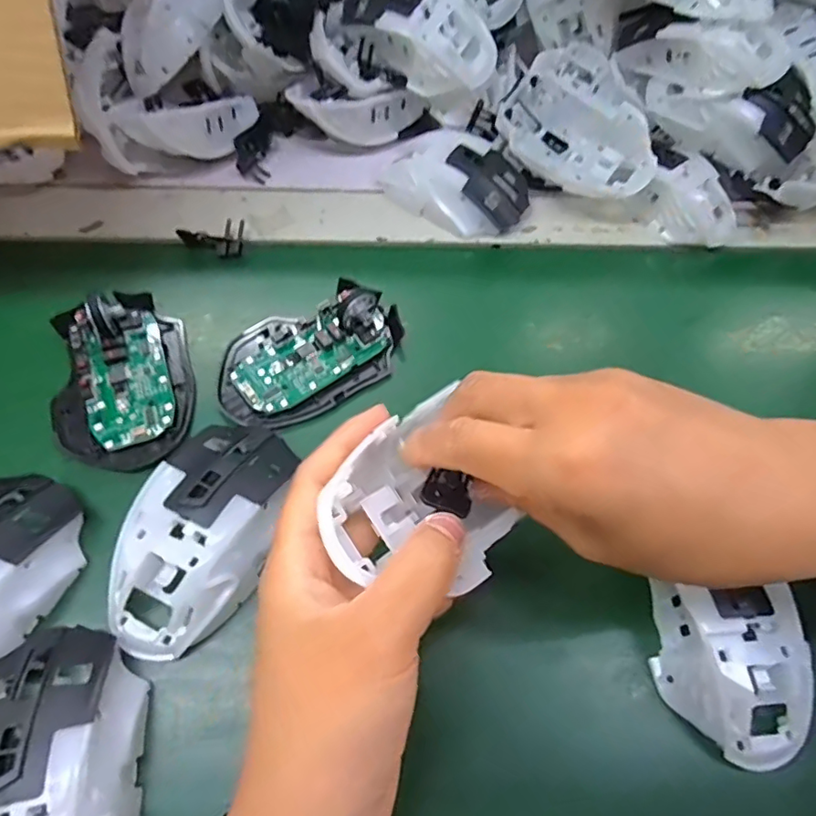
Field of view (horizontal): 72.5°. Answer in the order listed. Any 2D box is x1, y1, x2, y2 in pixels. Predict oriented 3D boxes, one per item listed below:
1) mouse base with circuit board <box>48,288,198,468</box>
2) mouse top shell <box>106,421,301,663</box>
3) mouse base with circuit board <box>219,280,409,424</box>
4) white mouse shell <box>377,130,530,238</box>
[{"bbox_3d":[-0.162,-0.022,0.308,0.073,0.025,0.110,-19,64,-7],"label":"mouse base with circuit board"},{"bbox_3d":[-0.094,0.056,0.261,0.063,0.031,0.111,10,64,7],"label":"mouse top shell"},{"bbox_3d":[-0.058,-0.035,0.326,0.111,0.020,0.069,-31,66,-13],"label":"mouse base with circuit board"},{"bbox_3d":[0.033,-0.164,0.395,0.107,0.030,0.068,18,66,11],"label":"white mouse shell"}]

